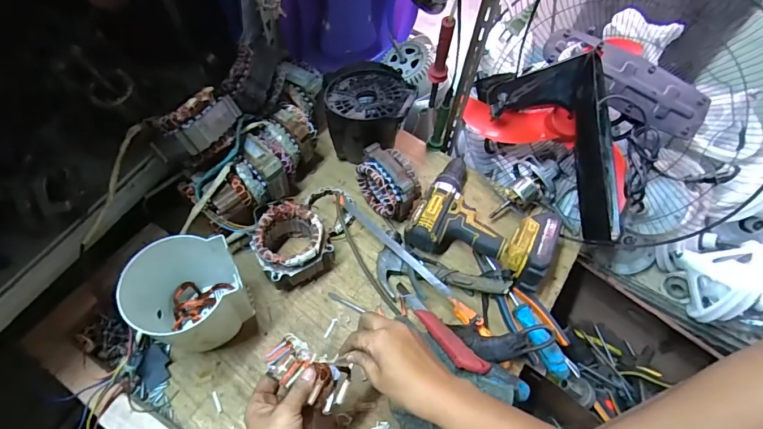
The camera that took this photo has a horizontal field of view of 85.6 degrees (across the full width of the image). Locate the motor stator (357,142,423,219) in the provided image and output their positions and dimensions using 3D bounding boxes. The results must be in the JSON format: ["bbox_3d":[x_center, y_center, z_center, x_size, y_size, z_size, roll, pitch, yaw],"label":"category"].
[{"bbox_3d":[0.012,-0.050,0.682,0.064,0.106,0.101,-30,67,-18],"label":"motor stator"}]

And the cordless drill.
[{"bbox_3d":[0.170,0.003,0.668,0.212,0.089,0.185,24,63,10],"label":"cordless drill"}]

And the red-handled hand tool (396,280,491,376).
[{"bbox_3d":[0.077,0.157,0.590,0.035,0.027,0.185,-29,40,-18],"label":"red-handled hand tool"}]

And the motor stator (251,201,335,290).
[{"bbox_3d":[-0.138,0.048,0.633,0.101,0.080,0.109,1,61,-3],"label":"motor stator"}]

